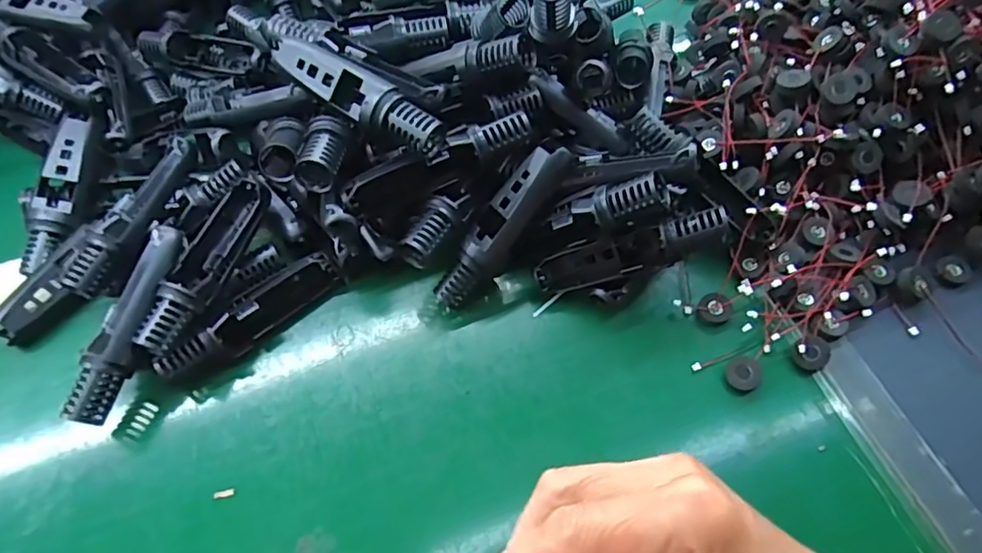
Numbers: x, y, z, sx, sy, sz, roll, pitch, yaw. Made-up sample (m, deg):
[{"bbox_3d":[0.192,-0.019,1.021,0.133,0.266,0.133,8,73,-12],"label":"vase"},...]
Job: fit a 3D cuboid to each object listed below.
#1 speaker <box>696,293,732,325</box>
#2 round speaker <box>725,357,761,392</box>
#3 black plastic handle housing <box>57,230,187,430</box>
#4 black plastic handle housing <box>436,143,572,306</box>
[{"bbox_3d":[0.147,0.021,0.387,0.020,0.006,0.020,-1,59,1],"label":"speaker"},{"bbox_3d":[0.156,0.060,0.363,0.020,0.011,0.019,-1,59,1],"label":"round speaker"},{"bbox_3d":[-0.215,0.027,0.350,0.021,0.021,0.120,16,77,9],"label":"black plastic handle housing"},{"bbox_3d":[0.008,-0.030,0.378,0.026,0.027,0.119,40,98,19],"label":"black plastic handle housing"}]

